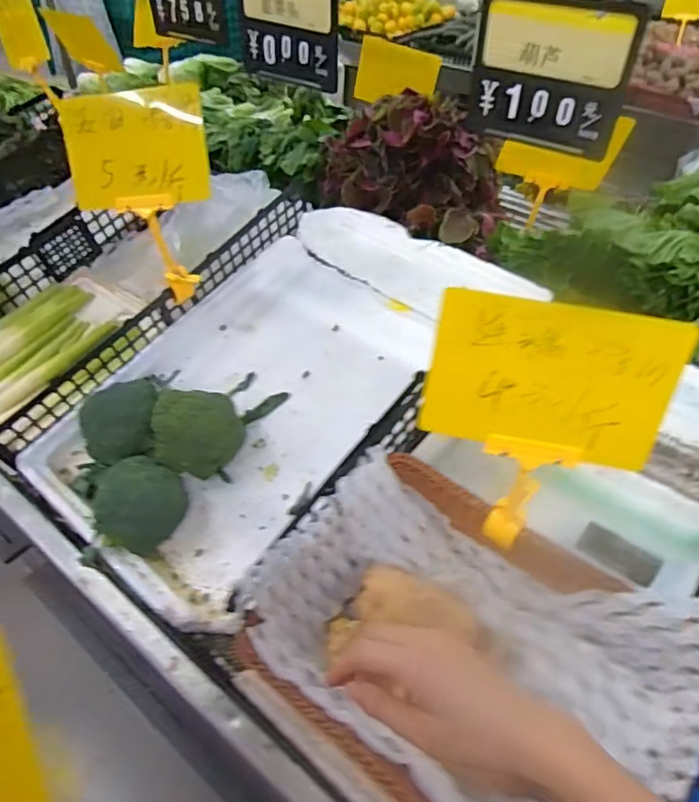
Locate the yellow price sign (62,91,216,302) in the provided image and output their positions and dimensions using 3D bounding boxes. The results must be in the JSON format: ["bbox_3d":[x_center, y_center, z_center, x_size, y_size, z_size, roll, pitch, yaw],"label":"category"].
[{"bbox_3d":[-0.275,-0.277,0.776,0.200,0.271,0.054,1,22,11],"label":"yellow price sign"}]

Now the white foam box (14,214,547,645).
[{"bbox_3d":[-0.092,-0.041,0.819,0.438,0.139,0.690,32,54,26],"label":"white foam box"}]

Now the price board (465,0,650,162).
[{"bbox_3d":[0.272,-0.453,0.767,0.216,0.189,0.016,27,51,25],"label":"price board"}]

